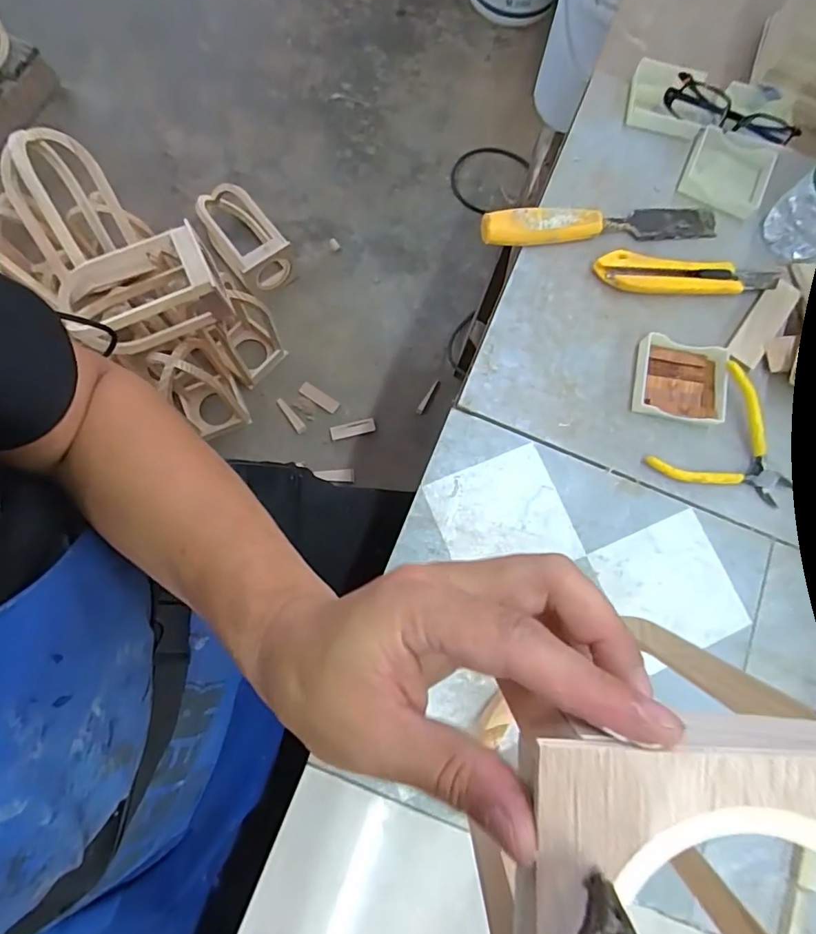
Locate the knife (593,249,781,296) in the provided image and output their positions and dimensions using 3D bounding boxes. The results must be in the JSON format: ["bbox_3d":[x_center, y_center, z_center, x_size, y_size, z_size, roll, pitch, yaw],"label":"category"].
[{"bbox_3d":[0.263,-0.178,0.467,0.178,0.021,0.030,3,76,-3],"label":"knife"}]

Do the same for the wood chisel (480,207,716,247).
[{"bbox_3d":[0.182,-0.231,0.472,0.230,0.031,0.027,-5,77,-5],"label":"wood chisel"}]

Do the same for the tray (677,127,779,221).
[{"bbox_3d":[0.320,-0.295,0.507,0.081,0.023,0.075,28,77,4],"label":"tray"}]

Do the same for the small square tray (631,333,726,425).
[{"bbox_3d":[0.244,-0.078,0.451,0.078,0.014,0.071,13,76,0],"label":"small square tray"}]

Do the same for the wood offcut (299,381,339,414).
[{"bbox_3d":[-0.208,-0.162,1.172,0.095,0.016,0.032,32,77,4],"label":"wood offcut"}]

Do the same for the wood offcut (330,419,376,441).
[{"bbox_3d":[-0.126,-0.084,1.151,0.101,0.024,0.031,-13,78,-6],"label":"wood offcut"}]

